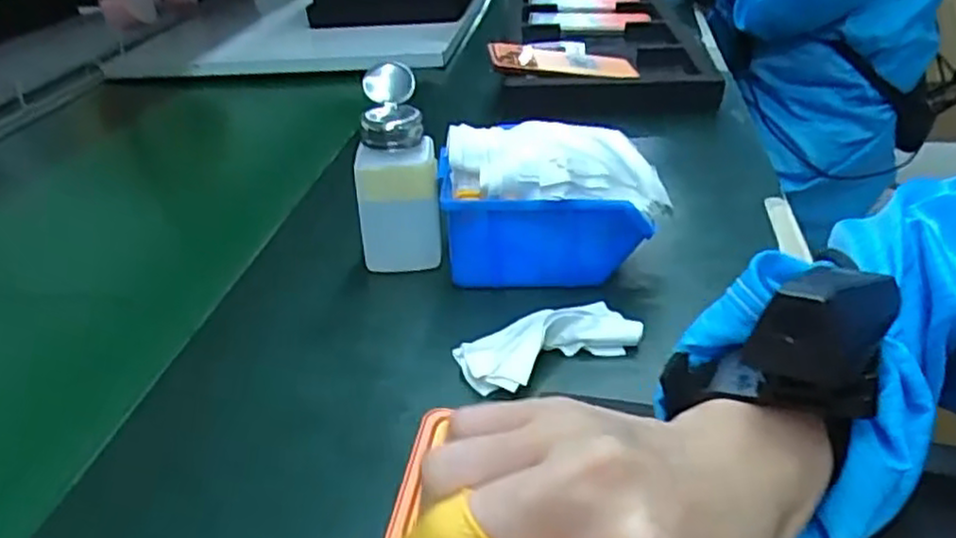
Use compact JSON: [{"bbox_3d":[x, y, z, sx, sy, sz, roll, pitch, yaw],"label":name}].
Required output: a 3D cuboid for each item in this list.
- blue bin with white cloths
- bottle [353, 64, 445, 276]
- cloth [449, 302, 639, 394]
[{"bbox_3d":[0.048,-0.050,0.489,0.147,0.098,0.122,-9,31,-8],"label":"blue bin with white cloths"},{"bbox_3d":[-0.052,-0.061,0.481,0.053,0.131,0.062,-3,31,2],"label":"bottle"},{"bbox_3d":[0.039,0.040,0.413,0.102,0.018,0.049,-19,34,-24],"label":"cloth"}]

